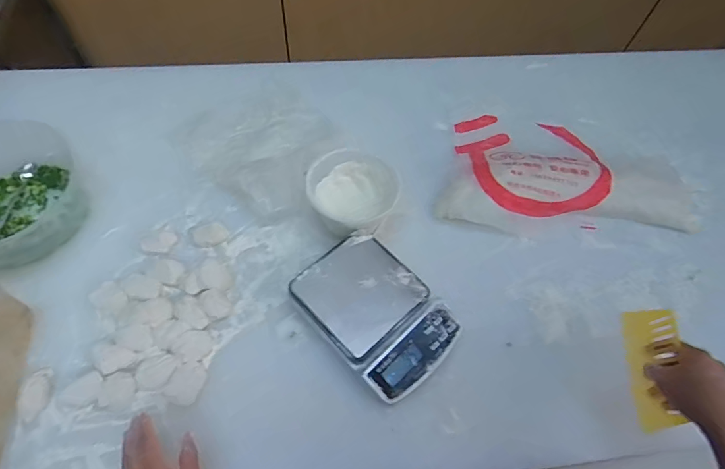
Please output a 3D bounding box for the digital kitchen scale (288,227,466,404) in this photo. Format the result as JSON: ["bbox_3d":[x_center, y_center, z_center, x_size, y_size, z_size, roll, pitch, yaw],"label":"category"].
[{"bbox_3d":[0.018,0.111,0.601,0.151,0.048,0.214,-38,70,-22],"label":"digital kitchen scale"}]

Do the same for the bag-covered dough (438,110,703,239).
[{"bbox_3d":[0.360,-0.131,0.787,0.486,0.072,0.295,-1,51,-9],"label":"bag-covered dough"}]

